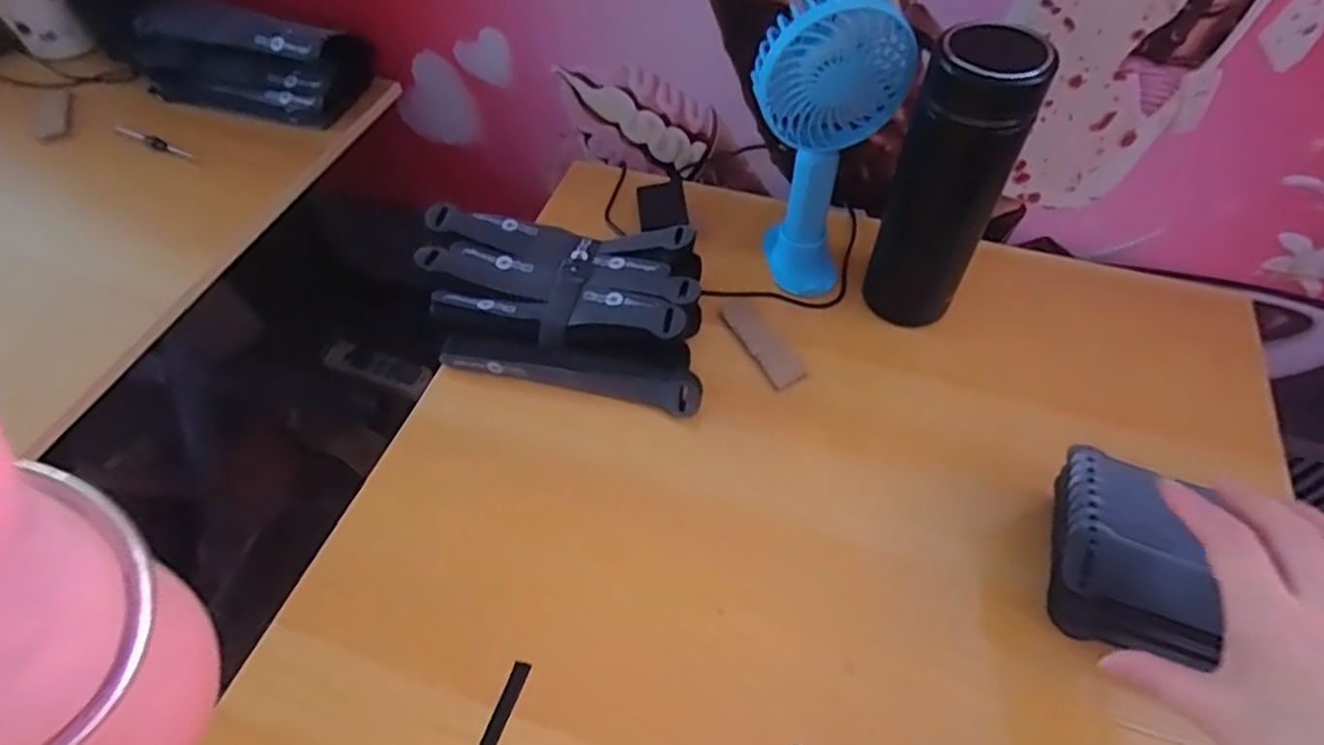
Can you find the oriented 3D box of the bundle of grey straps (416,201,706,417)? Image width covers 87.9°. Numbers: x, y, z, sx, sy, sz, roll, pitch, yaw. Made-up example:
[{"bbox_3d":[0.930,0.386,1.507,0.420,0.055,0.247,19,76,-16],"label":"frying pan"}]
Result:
[{"bbox_3d":[-0.076,-0.055,0.526,0.227,0.051,0.141,9,55,8],"label":"bundle of grey straps"}]

